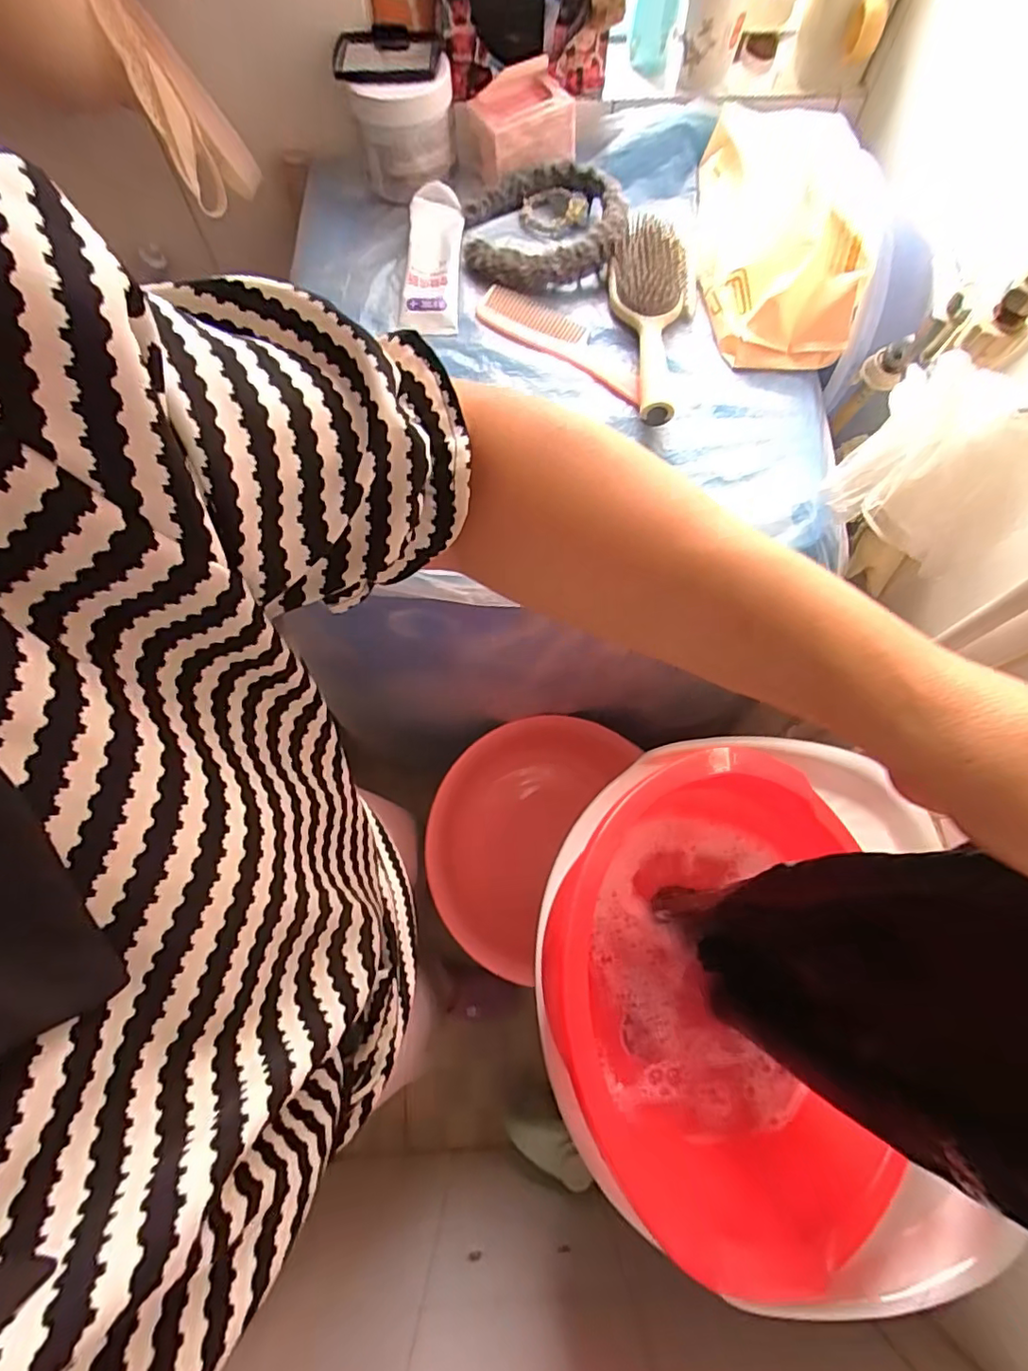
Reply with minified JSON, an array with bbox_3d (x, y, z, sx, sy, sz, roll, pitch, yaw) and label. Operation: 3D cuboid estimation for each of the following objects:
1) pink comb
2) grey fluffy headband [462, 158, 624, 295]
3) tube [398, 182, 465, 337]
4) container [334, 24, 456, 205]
[{"bbox_3d":[0.048,-0.326,0.546,0.182,0.011,0.053,33,71,7],"label":"pink comb"},{"bbox_3d":[0.027,-0.458,0.568,0.155,0.039,0.143,-8,70,-3],"label":"grey fluffy headband"},{"bbox_3d":[-0.082,-0.422,0.568,0.056,0.029,0.152,2,86,0],"label":"tube"},{"bbox_3d":[-0.114,-0.568,0.576,0.107,0.090,0.109,-1,70,-1],"label":"container"}]

